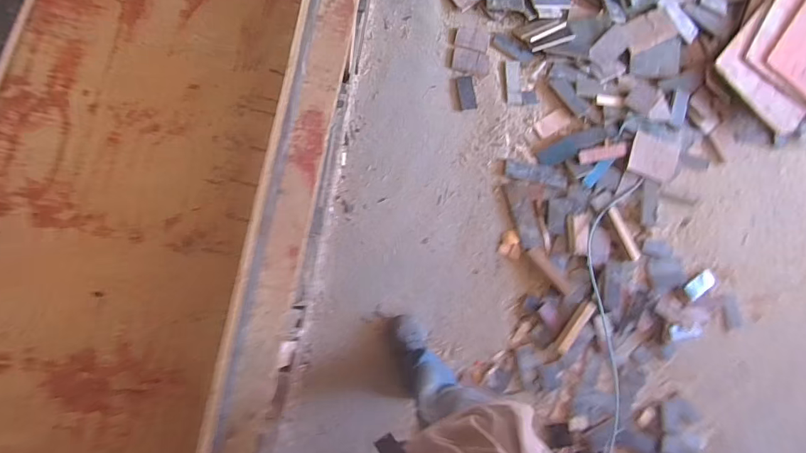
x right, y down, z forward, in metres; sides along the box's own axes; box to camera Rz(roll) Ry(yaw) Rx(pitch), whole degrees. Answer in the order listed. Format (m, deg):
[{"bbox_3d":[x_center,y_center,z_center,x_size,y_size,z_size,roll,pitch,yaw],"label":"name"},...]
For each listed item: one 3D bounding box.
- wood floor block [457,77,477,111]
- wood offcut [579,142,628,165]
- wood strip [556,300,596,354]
[{"bbox_3d":[0.252,-0.524,1.694,0.066,0.009,0.134,-7,81,-12],"label":"wood floor block"},{"bbox_3d":[0.793,-0.290,1.706,0.201,0.026,0.061,-8,82,-12],"label":"wood offcut"},{"bbox_3d":[0.625,0.366,1.559,0.045,0.015,0.213,32,95,2],"label":"wood strip"}]

